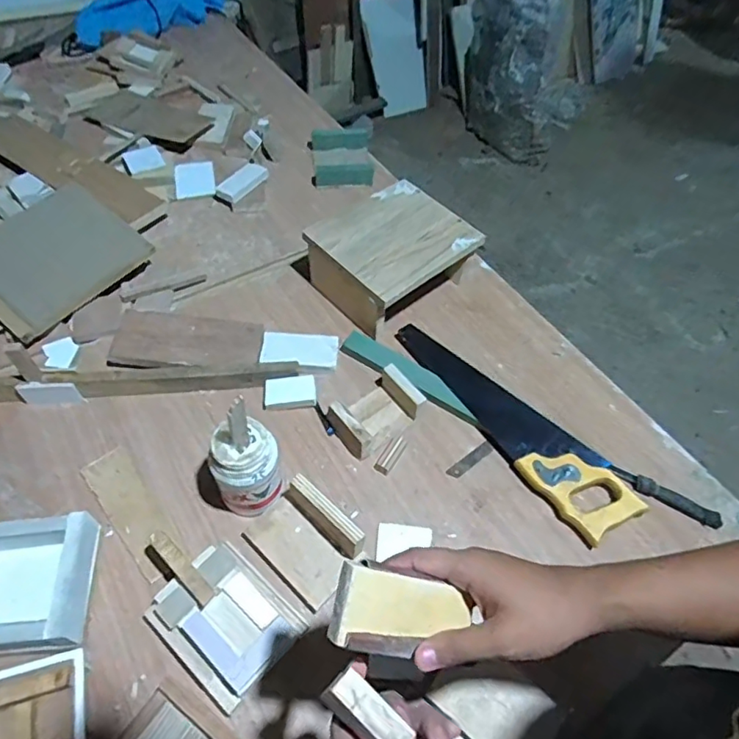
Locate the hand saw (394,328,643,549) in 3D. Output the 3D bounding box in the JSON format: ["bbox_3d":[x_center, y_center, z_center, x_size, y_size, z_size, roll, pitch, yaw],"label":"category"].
[{"bbox_3d":[0.203,0.061,0.785,0.100,0.033,0.400,-29,63,-22],"label":"hand saw"}]

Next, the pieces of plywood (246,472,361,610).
[{"bbox_3d":[-0.076,0.199,0.646,0.125,0.072,0.085,39,61,20],"label":"pieces of plywood"}]

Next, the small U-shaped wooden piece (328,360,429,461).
[{"bbox_3d":[0.010,0.058,0.769,0.124,0.042,0.081,-36,65,-25],"label":"small U-shaped wooden piece"}]

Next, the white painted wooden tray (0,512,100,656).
[{"bbox_3d":[-0.388,0.239,0.603,0.157,0.054,0.137,-4,56,-7],"label":"white painted wooden tray"}]

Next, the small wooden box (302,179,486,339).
[{"bbox_3d":[0.037,-0.183,0.899,0.222,0.105,0.189,-36,66,-25],"label":"small wooden box"}]

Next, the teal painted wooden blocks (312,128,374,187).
[{"bbox_3d":[-0.056,-0.440,1.126,0.117,0.034,0.148,-1,56,-5],"label":"teal painted wooden blocks"}]

